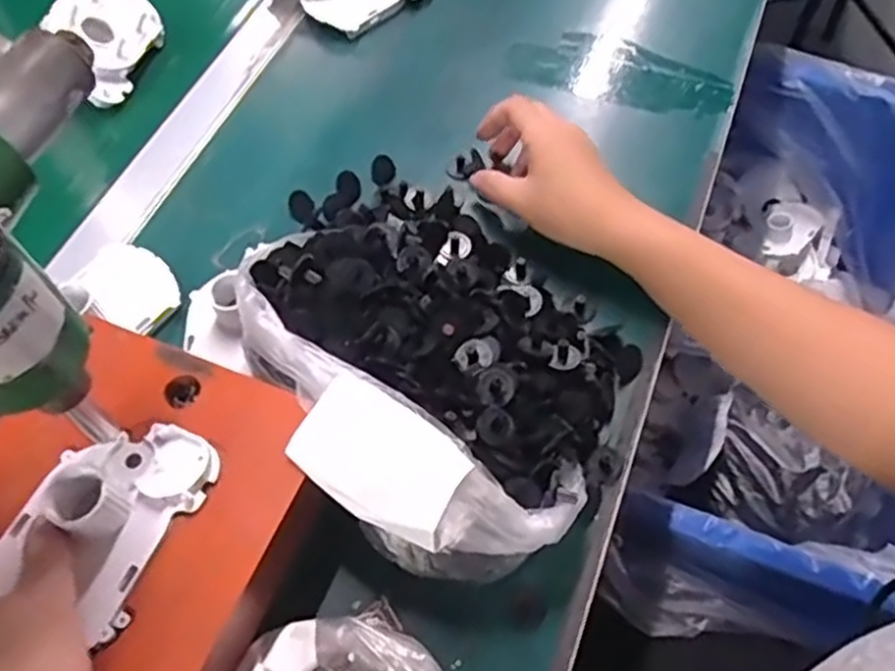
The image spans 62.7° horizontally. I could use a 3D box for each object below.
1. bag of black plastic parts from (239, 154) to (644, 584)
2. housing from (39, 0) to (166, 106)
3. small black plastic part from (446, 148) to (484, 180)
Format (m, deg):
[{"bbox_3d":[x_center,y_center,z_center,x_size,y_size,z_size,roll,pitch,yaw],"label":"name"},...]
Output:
[{"bbox_3d":[-0.018,-0.004,0.409,0.254,0.083,0.194,37,67,21],"label":"bag of black plastic parts"},{"bbox_3d":[-0.267,-0.224,0.562,0.071,0.040,0.093,33,63,-25],"label":"housing"},{"bbox_3d":[0.012,-0.117,0.506,0.022,0.016,0.015,-35,64,-17],"label":"small black plastic part"}]

